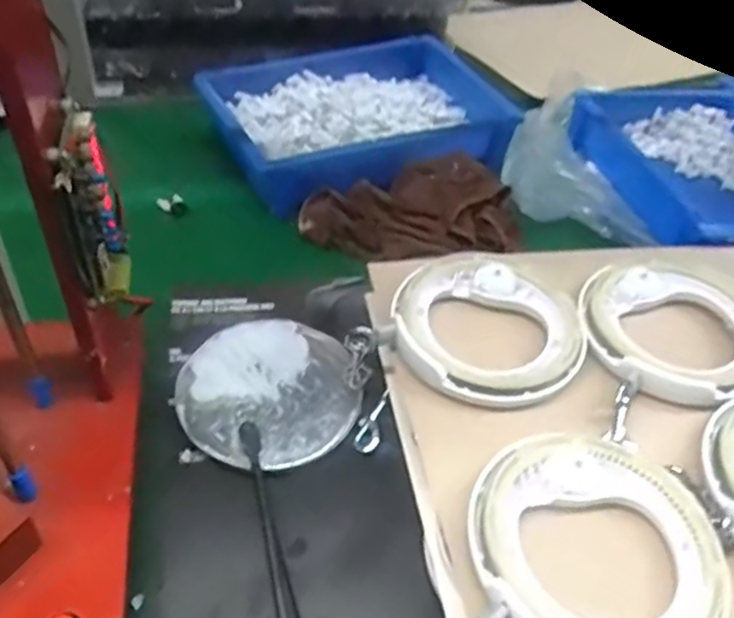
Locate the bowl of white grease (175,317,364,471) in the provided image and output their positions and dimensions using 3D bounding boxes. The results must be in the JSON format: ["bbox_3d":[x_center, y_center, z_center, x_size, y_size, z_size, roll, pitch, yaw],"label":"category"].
[{"bbox_3d":[-0.069,0.057,0.496,0.122,0.017,0.125,3,43,-3],"label":"bowl of white grease"}]

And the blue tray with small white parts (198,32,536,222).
[{"bbox_3d":[-0.001,-0.222,0.760,0.354,0.047,0.245,-19,48,-24],"label":"blue tray with small white parts"}]

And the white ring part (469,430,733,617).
[{"bbox_3d":[0.119,0.128,0.358,0.130,0.024,0.125,3,43,-3],"label":"white ring part"}]

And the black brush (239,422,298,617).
[{"bbox_3d":[-0.056,0.145,0.408,0.014,0.023,0.175,-9,45,-15],"label":"black brush"}]

